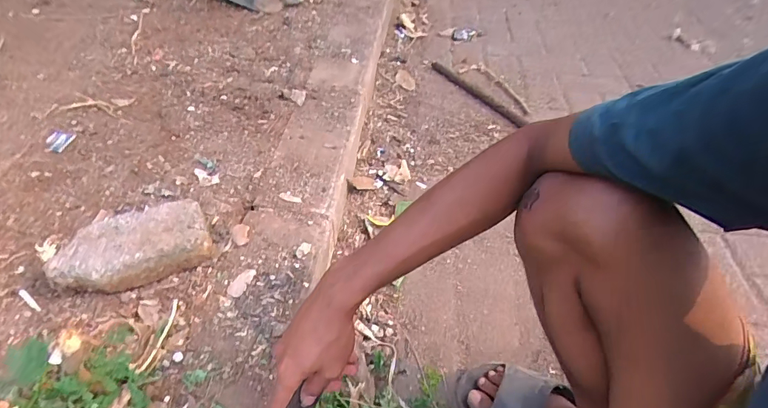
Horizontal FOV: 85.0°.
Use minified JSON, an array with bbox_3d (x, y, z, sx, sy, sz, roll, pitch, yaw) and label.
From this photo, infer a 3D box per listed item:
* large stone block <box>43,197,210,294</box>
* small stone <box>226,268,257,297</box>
[{"bbox_3d":[-0.365,0.072,0.621,0.204,0.078,0.101,-17,48,-19],"label":"large stone block"},{"bbox_3d":[-0.209,0.115,0.620,0.024,0.014,0.049,27,63,22],"label":"small stone"}]

